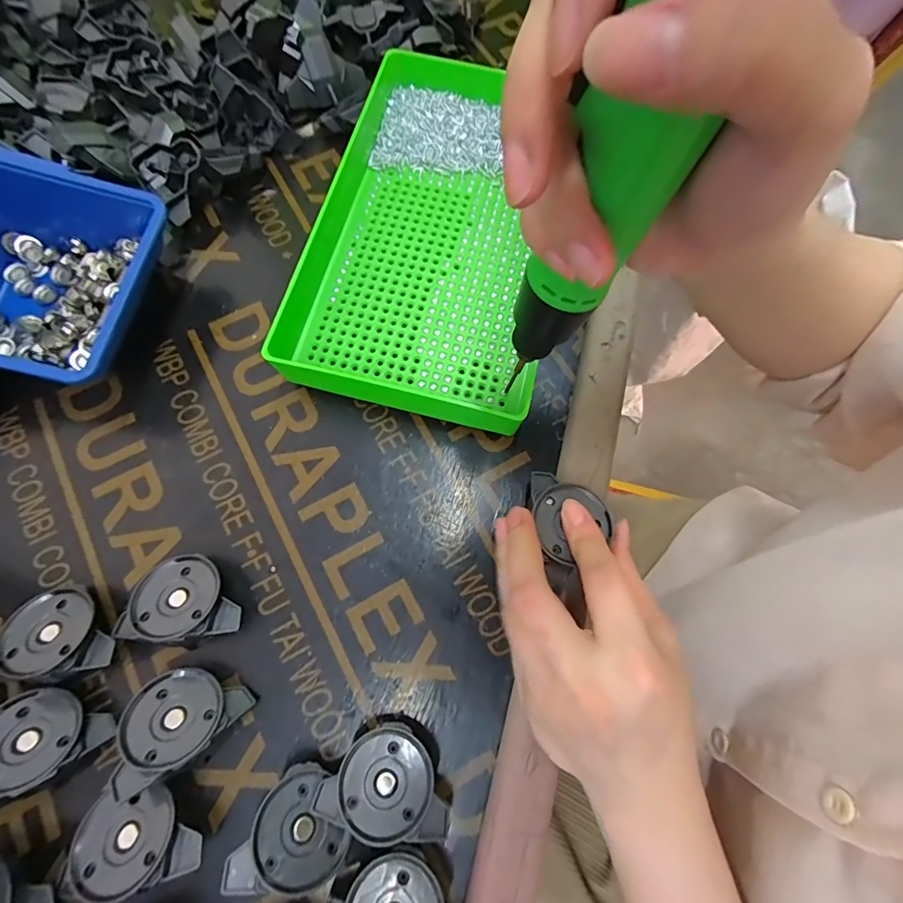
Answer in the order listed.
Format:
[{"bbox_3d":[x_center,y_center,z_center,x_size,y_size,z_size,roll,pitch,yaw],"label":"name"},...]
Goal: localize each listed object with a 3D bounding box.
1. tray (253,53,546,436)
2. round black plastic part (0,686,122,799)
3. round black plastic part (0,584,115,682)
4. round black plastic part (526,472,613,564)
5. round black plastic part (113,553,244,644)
[{"bbox_3d":[-0.012,-0.137,0.292,0.154,0.039,0.248,13,74,4],"label":"tray"},{"bbox_3d":[-0.198,0.135,0.214,0.058,0.010,0.042,-24,57,-40],"label":"round black plastic part"},{"bbox_3d":[-0.194,0.093,0.230,0.053,0.018,0.044,11,50,-1],"label":"round black plastic part"},{"bbox_3d":[0.059,0.036,0.238,0.046,0.008,0.040,24,75,7],"label":"round black plastic part"},{"bbox_3d":[-0.134,0.077,0.236,0.054,0.018,0.043,3,52,-1],"label":"round black plastic part"}]

